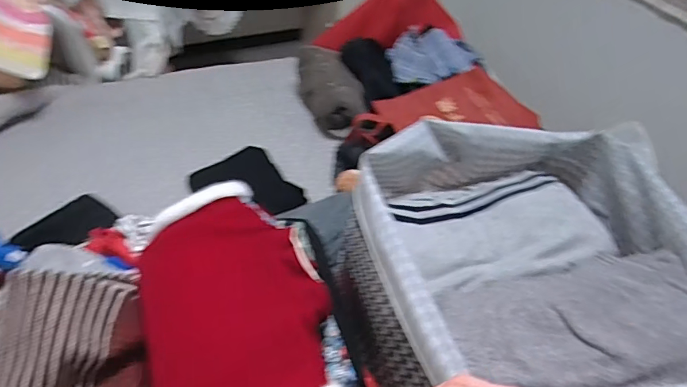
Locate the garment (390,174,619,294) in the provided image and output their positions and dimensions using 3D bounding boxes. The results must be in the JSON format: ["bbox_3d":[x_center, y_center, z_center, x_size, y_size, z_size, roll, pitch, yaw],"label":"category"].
[{"bbox_3d":[0.238,0.053,0.759,0.337,0.064,0.208,-4,45,-12],"label":"garment"}]

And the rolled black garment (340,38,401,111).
[{"bbox_3d":[0.110,-0.435,1.635,0.163,0.077,0.372,-9,47,-17],"label":"rolled black garment"}]

